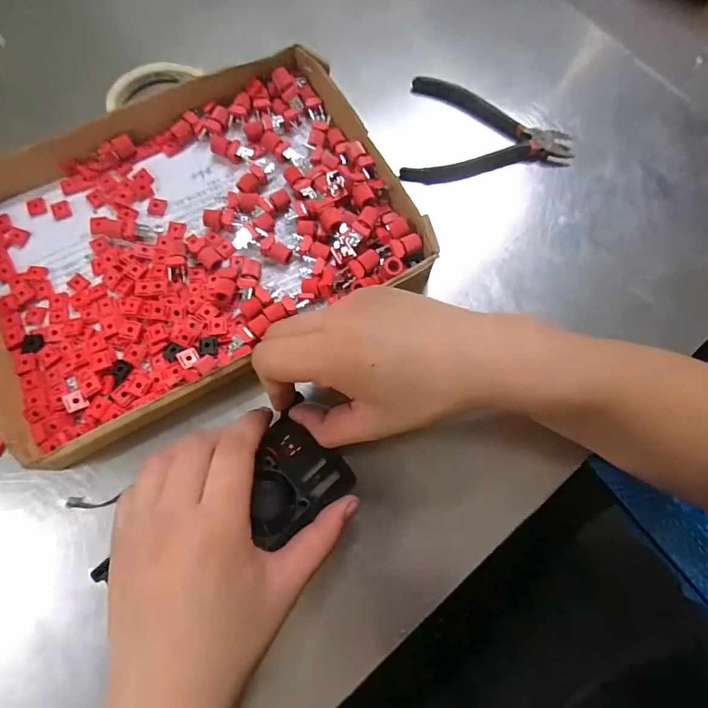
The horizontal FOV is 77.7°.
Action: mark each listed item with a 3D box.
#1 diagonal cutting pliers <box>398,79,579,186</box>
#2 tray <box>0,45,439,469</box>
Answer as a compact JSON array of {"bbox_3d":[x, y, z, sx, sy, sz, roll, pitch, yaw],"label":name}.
[{"bbox_3d":[0.121,-0.191,0.387,0.146,0.017,0.103,9,75,1],"label":"diagonal cutting pliers"},{"bbox_3d":[-0.129,-0.090,0.336,0.326,0.035,0.250,-26,77,-8],"label":"tray"}]

